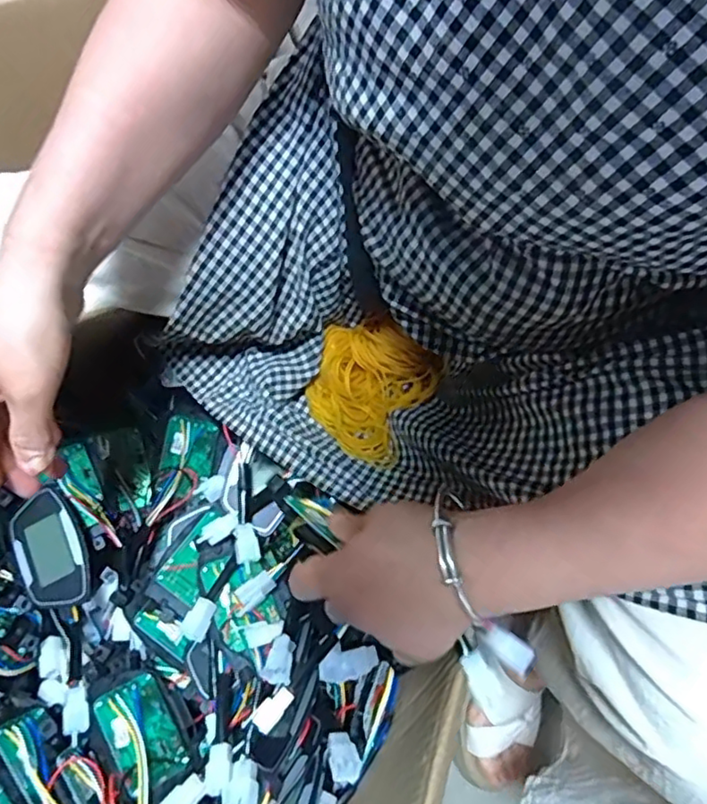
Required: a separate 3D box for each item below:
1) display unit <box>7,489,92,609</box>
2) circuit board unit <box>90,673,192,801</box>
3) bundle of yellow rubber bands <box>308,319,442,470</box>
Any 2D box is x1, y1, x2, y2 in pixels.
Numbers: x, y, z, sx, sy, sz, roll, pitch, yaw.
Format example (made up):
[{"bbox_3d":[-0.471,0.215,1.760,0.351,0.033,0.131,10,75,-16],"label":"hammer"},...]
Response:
[{"bbox_3d":[-0.263,0.127,0.528,0.063,0.016,0.100,-28,77,-6],"label":"display unit"},{"bbox_3d":[-0.161,0.252,0.472,0.048,0.009,0.076,-16,66,-45],"label":"circuit board unit"},{"bbox_3d":[0.011,-0.015,0.541,0.102,0.026,0.115,31,78,9],"label":"bundle of yellow rubber bands"}]

